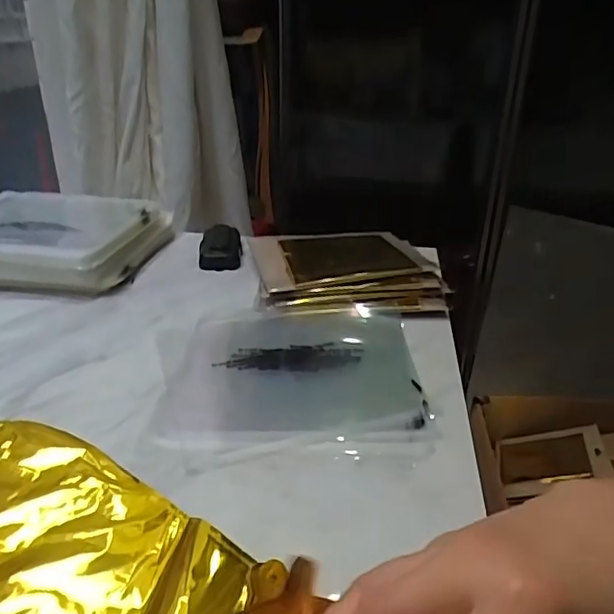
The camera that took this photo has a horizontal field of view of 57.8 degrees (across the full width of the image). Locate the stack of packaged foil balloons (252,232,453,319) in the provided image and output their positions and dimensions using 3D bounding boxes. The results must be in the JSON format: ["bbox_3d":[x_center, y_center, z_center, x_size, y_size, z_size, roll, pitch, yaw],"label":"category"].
[{"bbox_3d":[0.044,-0.045,0.649,0.196,0.036,0.200,-2,27,-6],"label":"stack of packaged foil balloons"}]

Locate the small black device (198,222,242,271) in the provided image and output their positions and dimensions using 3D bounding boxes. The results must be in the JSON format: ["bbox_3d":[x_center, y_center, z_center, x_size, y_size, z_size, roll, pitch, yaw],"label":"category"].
[{"bbox_3d":[-0.112,-0.078,0.723,0.054,0.031,0.099,-3,27,-8],"label":"small black device"}]

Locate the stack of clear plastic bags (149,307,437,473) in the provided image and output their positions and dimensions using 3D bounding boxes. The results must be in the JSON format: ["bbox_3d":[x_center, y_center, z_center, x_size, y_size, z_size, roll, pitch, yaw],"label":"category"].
[{"bbox_3d":[-0.016,0.056,0.479,0.224,0.012,0.218,-1,27,-3],"label":"stack of clear plastic bags"}]

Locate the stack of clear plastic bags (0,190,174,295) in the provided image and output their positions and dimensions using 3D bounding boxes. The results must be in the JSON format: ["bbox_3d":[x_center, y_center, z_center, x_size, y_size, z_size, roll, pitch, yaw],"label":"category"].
[{"bbox_3d":[-0.315,-0.089,0.701,0.233,0.059,0.229,5,27,8],"label":"stack of clear plastic bags"}]

